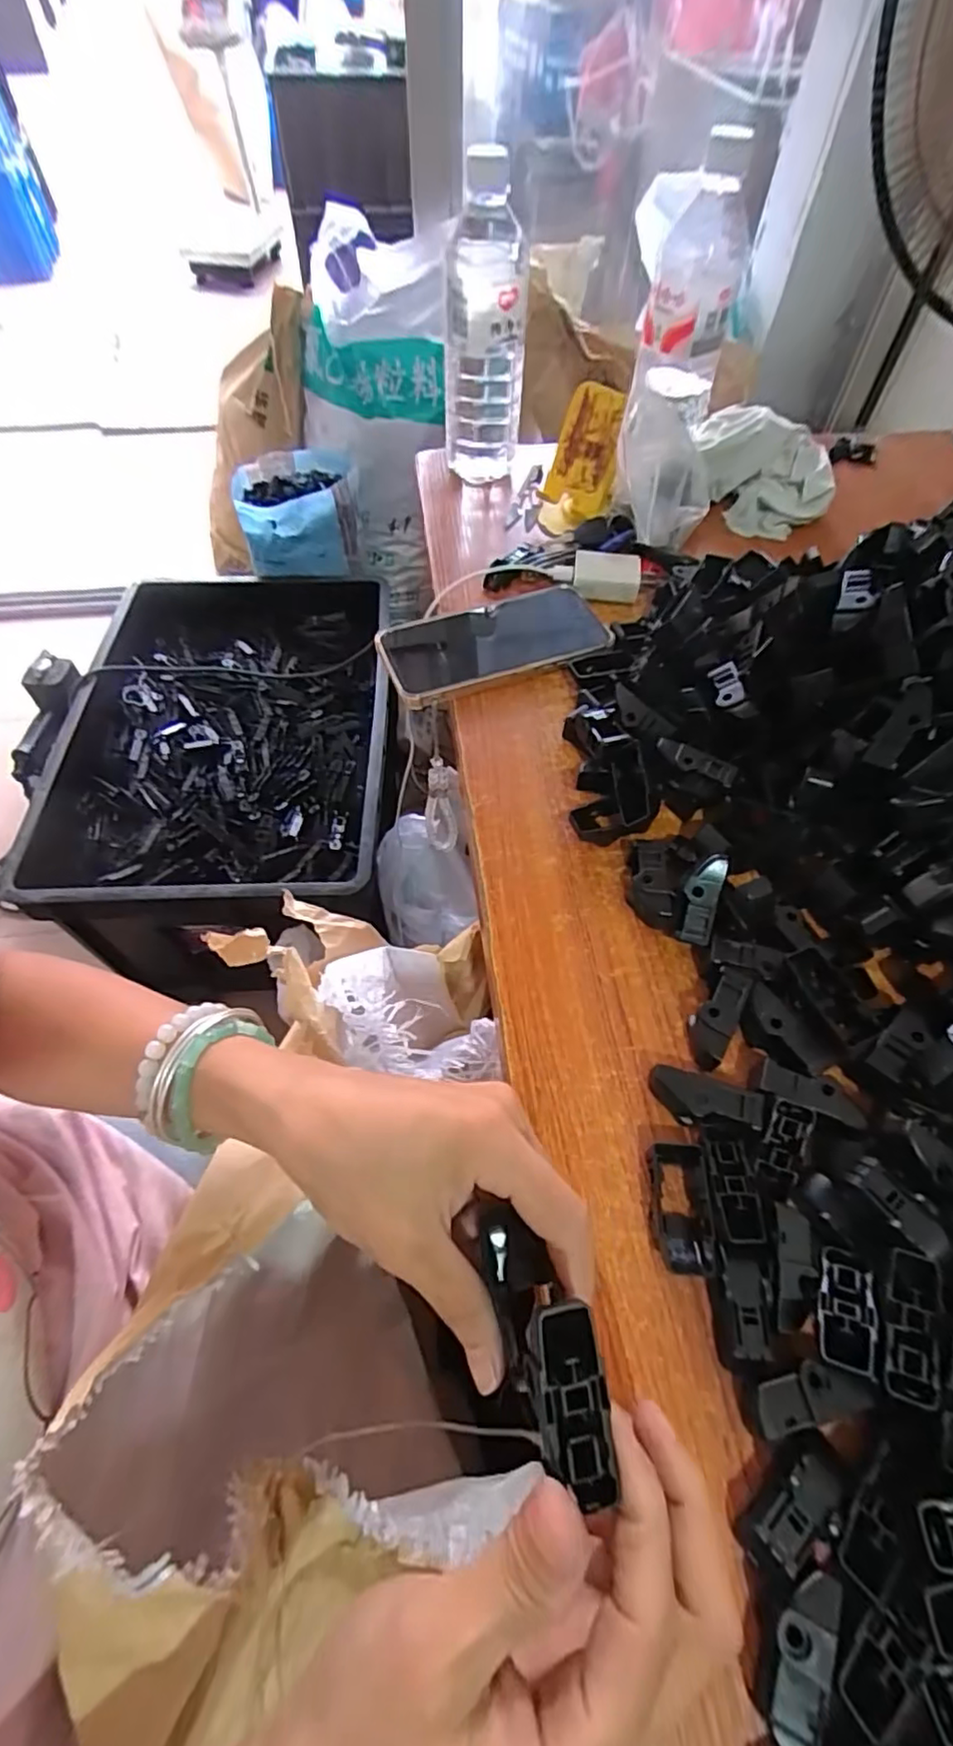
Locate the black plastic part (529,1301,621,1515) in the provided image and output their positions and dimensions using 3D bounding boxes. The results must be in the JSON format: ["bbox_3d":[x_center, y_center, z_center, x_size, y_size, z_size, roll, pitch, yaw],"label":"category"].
[{"bbox_3d":[0.026,0.141,0.168,0.019,0.005,0.045,-9,77,-7],"label":"black plastic part"}]

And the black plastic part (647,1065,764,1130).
[{"bbox_3d":[0.104,0.106,0.292,0.048,0.021,0.019,12,58,7],"label":"black plastic part"}]

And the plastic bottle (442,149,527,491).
[{"bbox_3d":[0.006,-0.452,0.534,0.068,0.201,0.074,1,57,0],"label":"plastic bottle"}]

